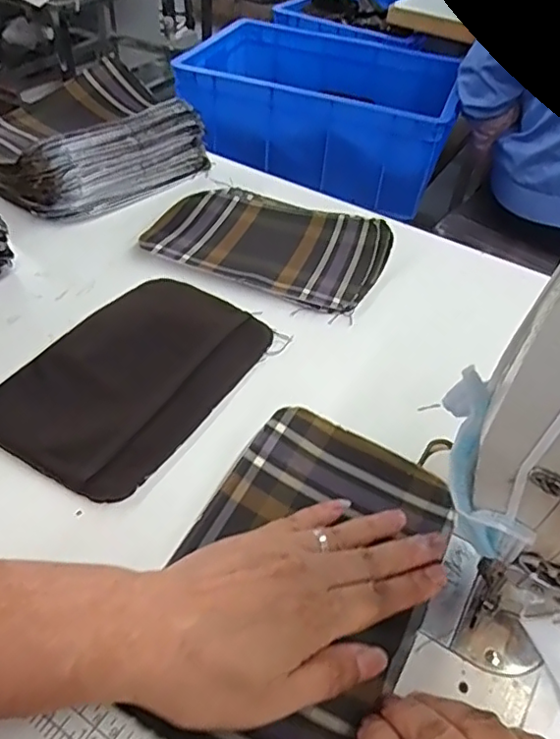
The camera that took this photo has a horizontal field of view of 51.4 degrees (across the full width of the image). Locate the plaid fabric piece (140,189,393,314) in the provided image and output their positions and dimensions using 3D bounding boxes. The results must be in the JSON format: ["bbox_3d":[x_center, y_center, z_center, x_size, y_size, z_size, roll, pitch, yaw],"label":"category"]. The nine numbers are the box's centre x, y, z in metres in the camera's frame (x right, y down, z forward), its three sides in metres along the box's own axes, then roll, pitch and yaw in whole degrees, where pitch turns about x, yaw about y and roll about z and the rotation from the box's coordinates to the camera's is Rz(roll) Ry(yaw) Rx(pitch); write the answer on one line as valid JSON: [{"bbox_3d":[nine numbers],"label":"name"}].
[{"bbox_3d":[-0.008,-0.119,0.535,0.204,0.020,0.137,21,47,15],"label":"plaid fabric piece"}]

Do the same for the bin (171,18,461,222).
[{"bbox_3d":[0.093,-0.549,1.214,0.521,0.162,0.383,18,46,12],"label":"bin"}]

